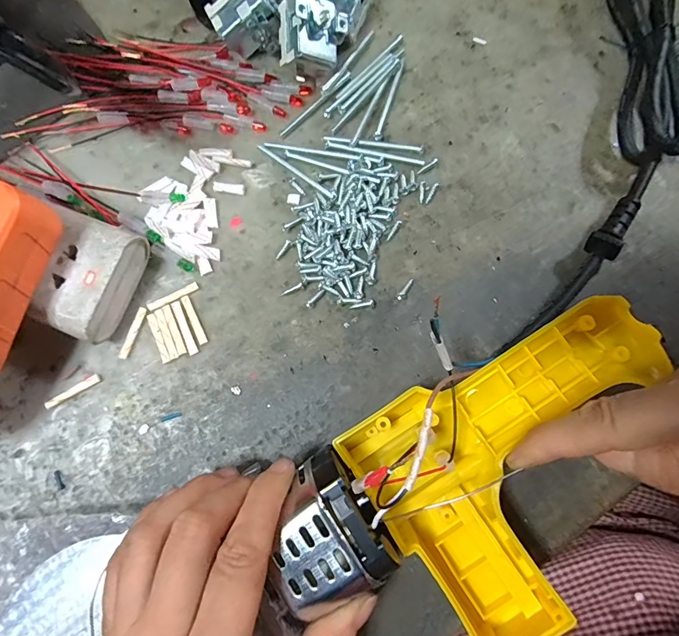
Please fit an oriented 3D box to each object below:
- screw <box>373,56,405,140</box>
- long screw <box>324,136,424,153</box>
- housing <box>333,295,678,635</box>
[{"bbox_3d":[0.033,-0.142,0.263,0.006,0.004,0.064,16,78,4],"label":"screw"},{"bbox_3d":[0.021,-0.108,0.256,0.062,0.004,0.006,7,78,2],"label":"long screw"},{"bbox_3d":[0.091,0.068,0.195,0.149,0.037,0.115,-33,79,-6],"label":"housing"}]

